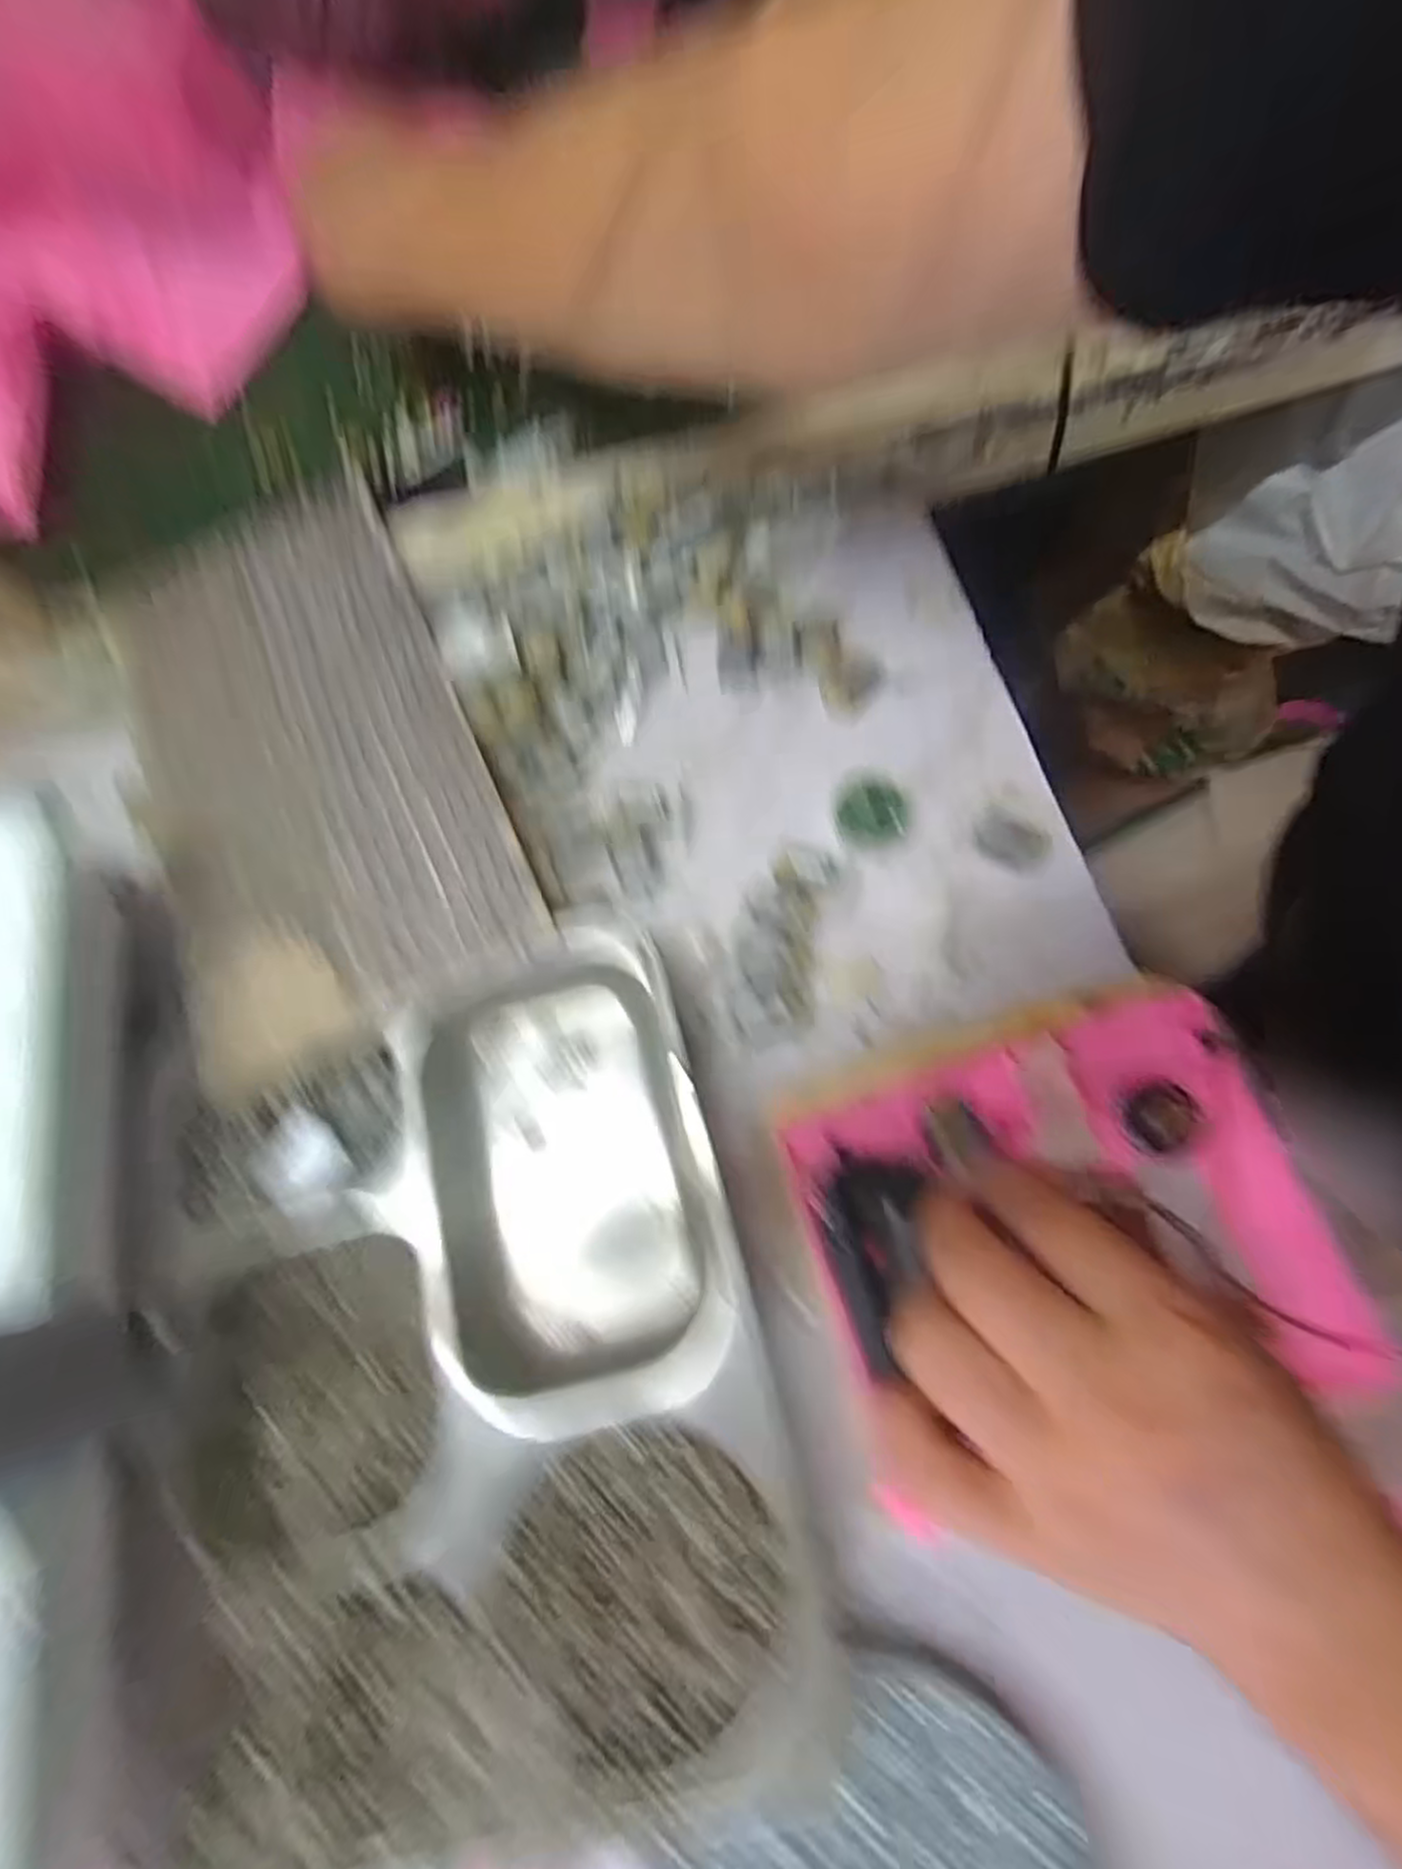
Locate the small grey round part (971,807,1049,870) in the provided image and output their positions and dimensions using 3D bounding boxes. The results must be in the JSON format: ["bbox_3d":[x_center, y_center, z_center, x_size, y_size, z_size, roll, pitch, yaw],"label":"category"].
[{"bbox_3d":[0.139,-0.042,0.337,0.032,0.005,0.025,36,80,13],"label":"small grey round part"}]

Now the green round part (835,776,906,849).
[{"bbox_3d":[0.077,-0.056,0.341,0.032,0.007,0.032,-1,74,4],"label":"green round part"}]

